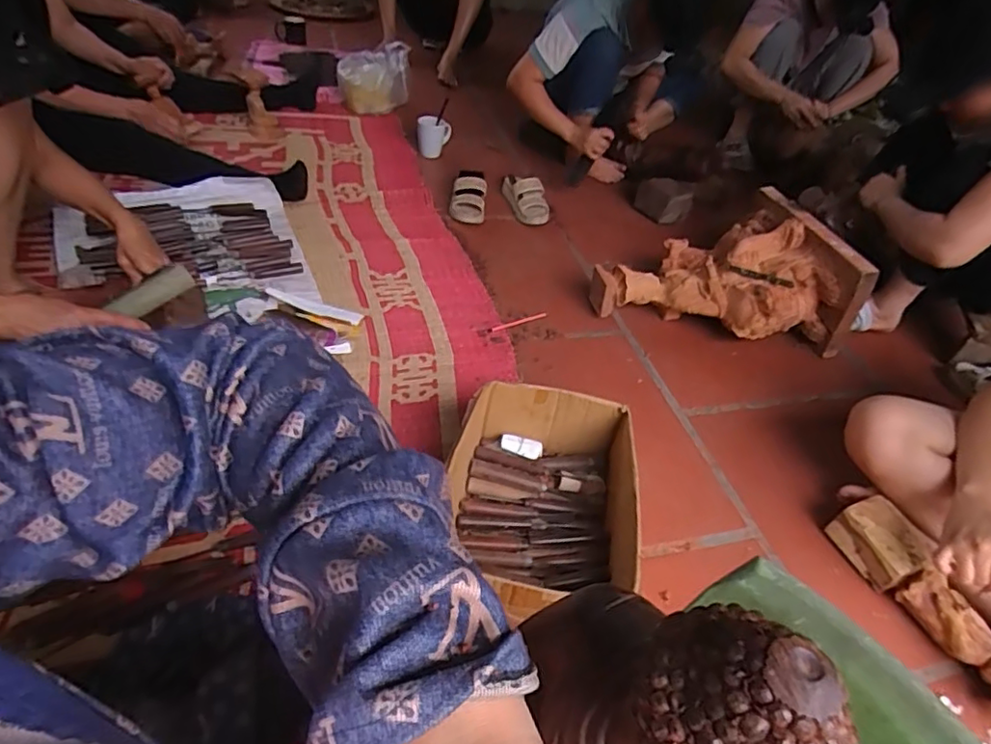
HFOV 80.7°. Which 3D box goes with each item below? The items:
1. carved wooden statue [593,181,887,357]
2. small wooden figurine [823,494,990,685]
[{"bbox_3d":[0.470,-0.198,1.252,0.474,0.205,0.353,-8,45,-18],"label":"carved wooden statue"},{"bbox_3d":[0.608,0.306,0.826,0.070,0.076,0.268,-12,46,-22],"label":"small wooden figurine"}]

